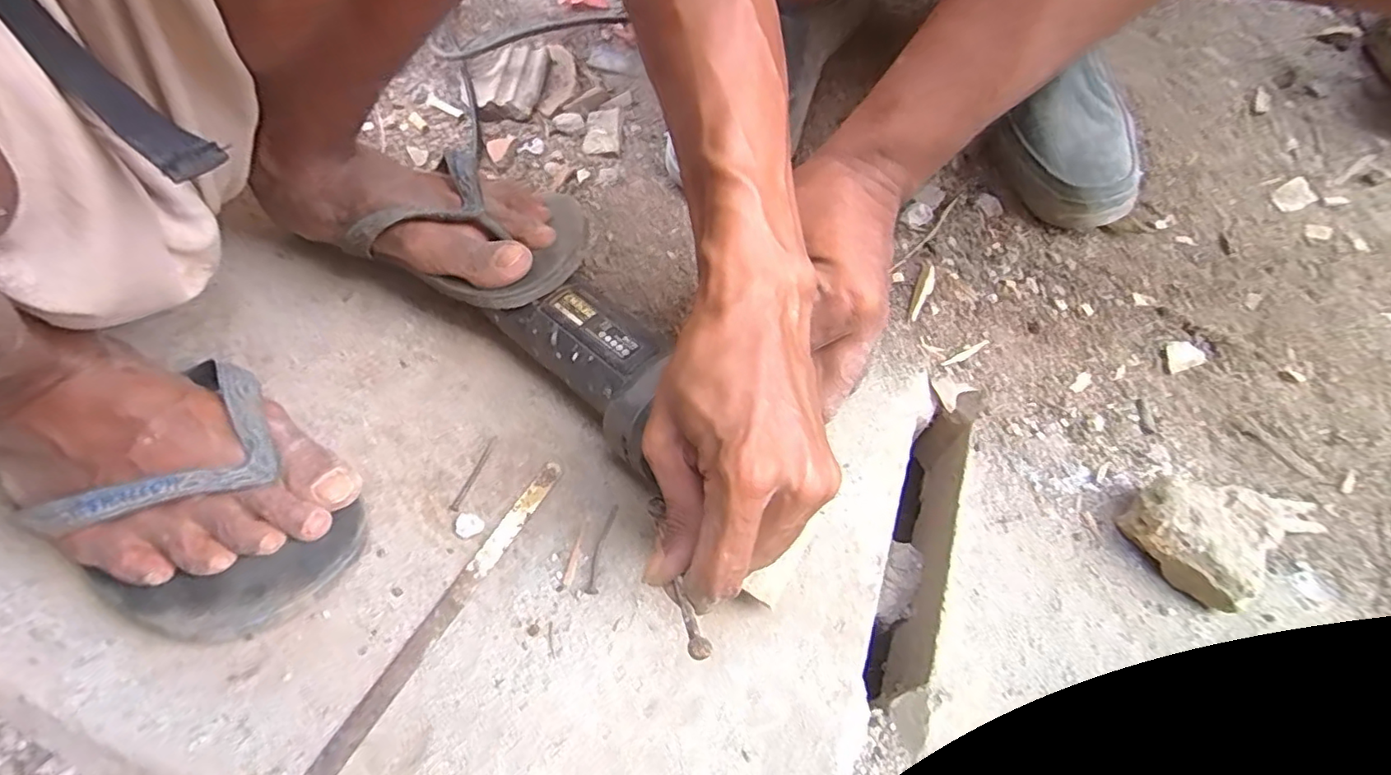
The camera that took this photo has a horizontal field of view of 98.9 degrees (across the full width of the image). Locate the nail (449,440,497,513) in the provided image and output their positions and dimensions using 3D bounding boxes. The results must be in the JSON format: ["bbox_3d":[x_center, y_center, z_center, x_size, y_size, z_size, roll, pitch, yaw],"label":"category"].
[{"bbox_3d":[-0.133,0.051,0.359,0.005,0.004,0.050,17,60,7],"label":"nail"}]

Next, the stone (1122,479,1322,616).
[{"bbox_3d":[0.294,0.082,0.344,0.065,0.039,0.069,-31,65,-22],"label":"stone"}]

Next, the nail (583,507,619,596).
[{"bbox_3d":[-0.052,0.090,0.335,0.007,0.004,0.050,12,60,5],"label":"nail"}]

